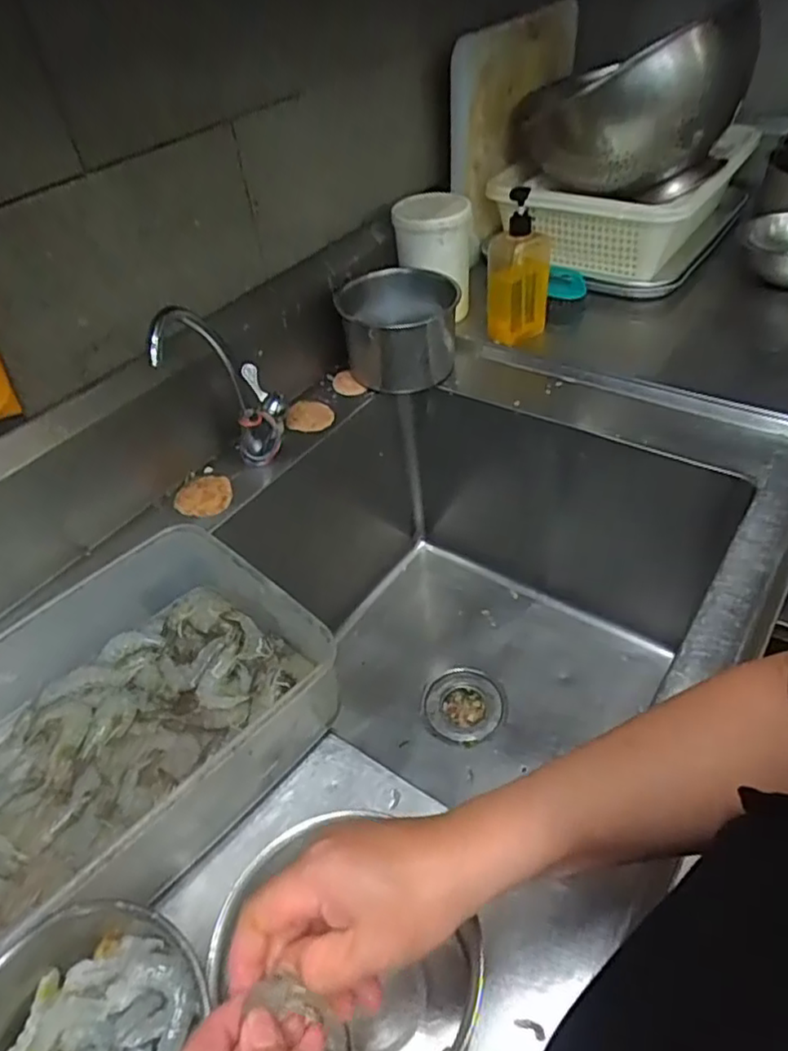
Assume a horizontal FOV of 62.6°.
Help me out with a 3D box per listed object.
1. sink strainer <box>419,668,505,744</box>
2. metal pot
[{"bbox_3d":[0.103,0.266,0.961,0.118,0.018,0.117,-4,44,4],"label":"sink strainer"},{"bbox_3d":[0.003,-0.286,0.954,0.169,0.111,0.174,-4,44,4],"label":"metal pot"}]

